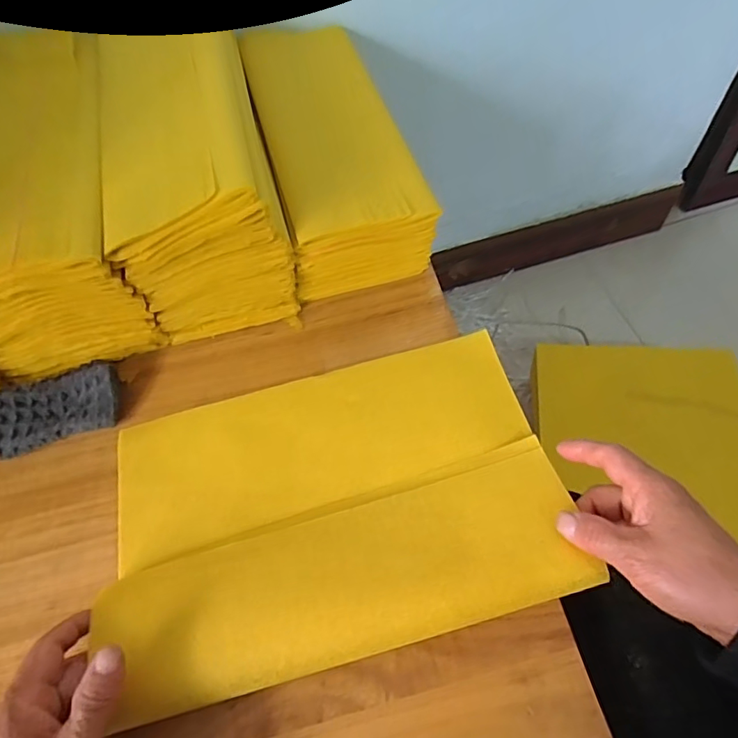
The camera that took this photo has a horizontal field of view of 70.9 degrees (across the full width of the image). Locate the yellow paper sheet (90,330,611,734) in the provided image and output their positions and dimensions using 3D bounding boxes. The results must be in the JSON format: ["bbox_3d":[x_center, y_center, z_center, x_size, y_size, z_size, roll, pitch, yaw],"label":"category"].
[{"bbox_3d":[-0.027,0.092,0.372,0.308,0.037,0.204,-13,60,-6],"label":"yellow paper sheet"}]

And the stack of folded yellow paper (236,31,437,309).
[{"bbox_3d":[-0.036,-0.207,0.512,0.119,0.095,0.265,-15,61,-7],"label":"stack of folded yellow paper"}]

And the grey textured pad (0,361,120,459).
[{"bbox_3d":[-0.263,0.033,0.431,0.103,0.021,0.055,-17,61,-8],"label":"grey textured pad"}]

